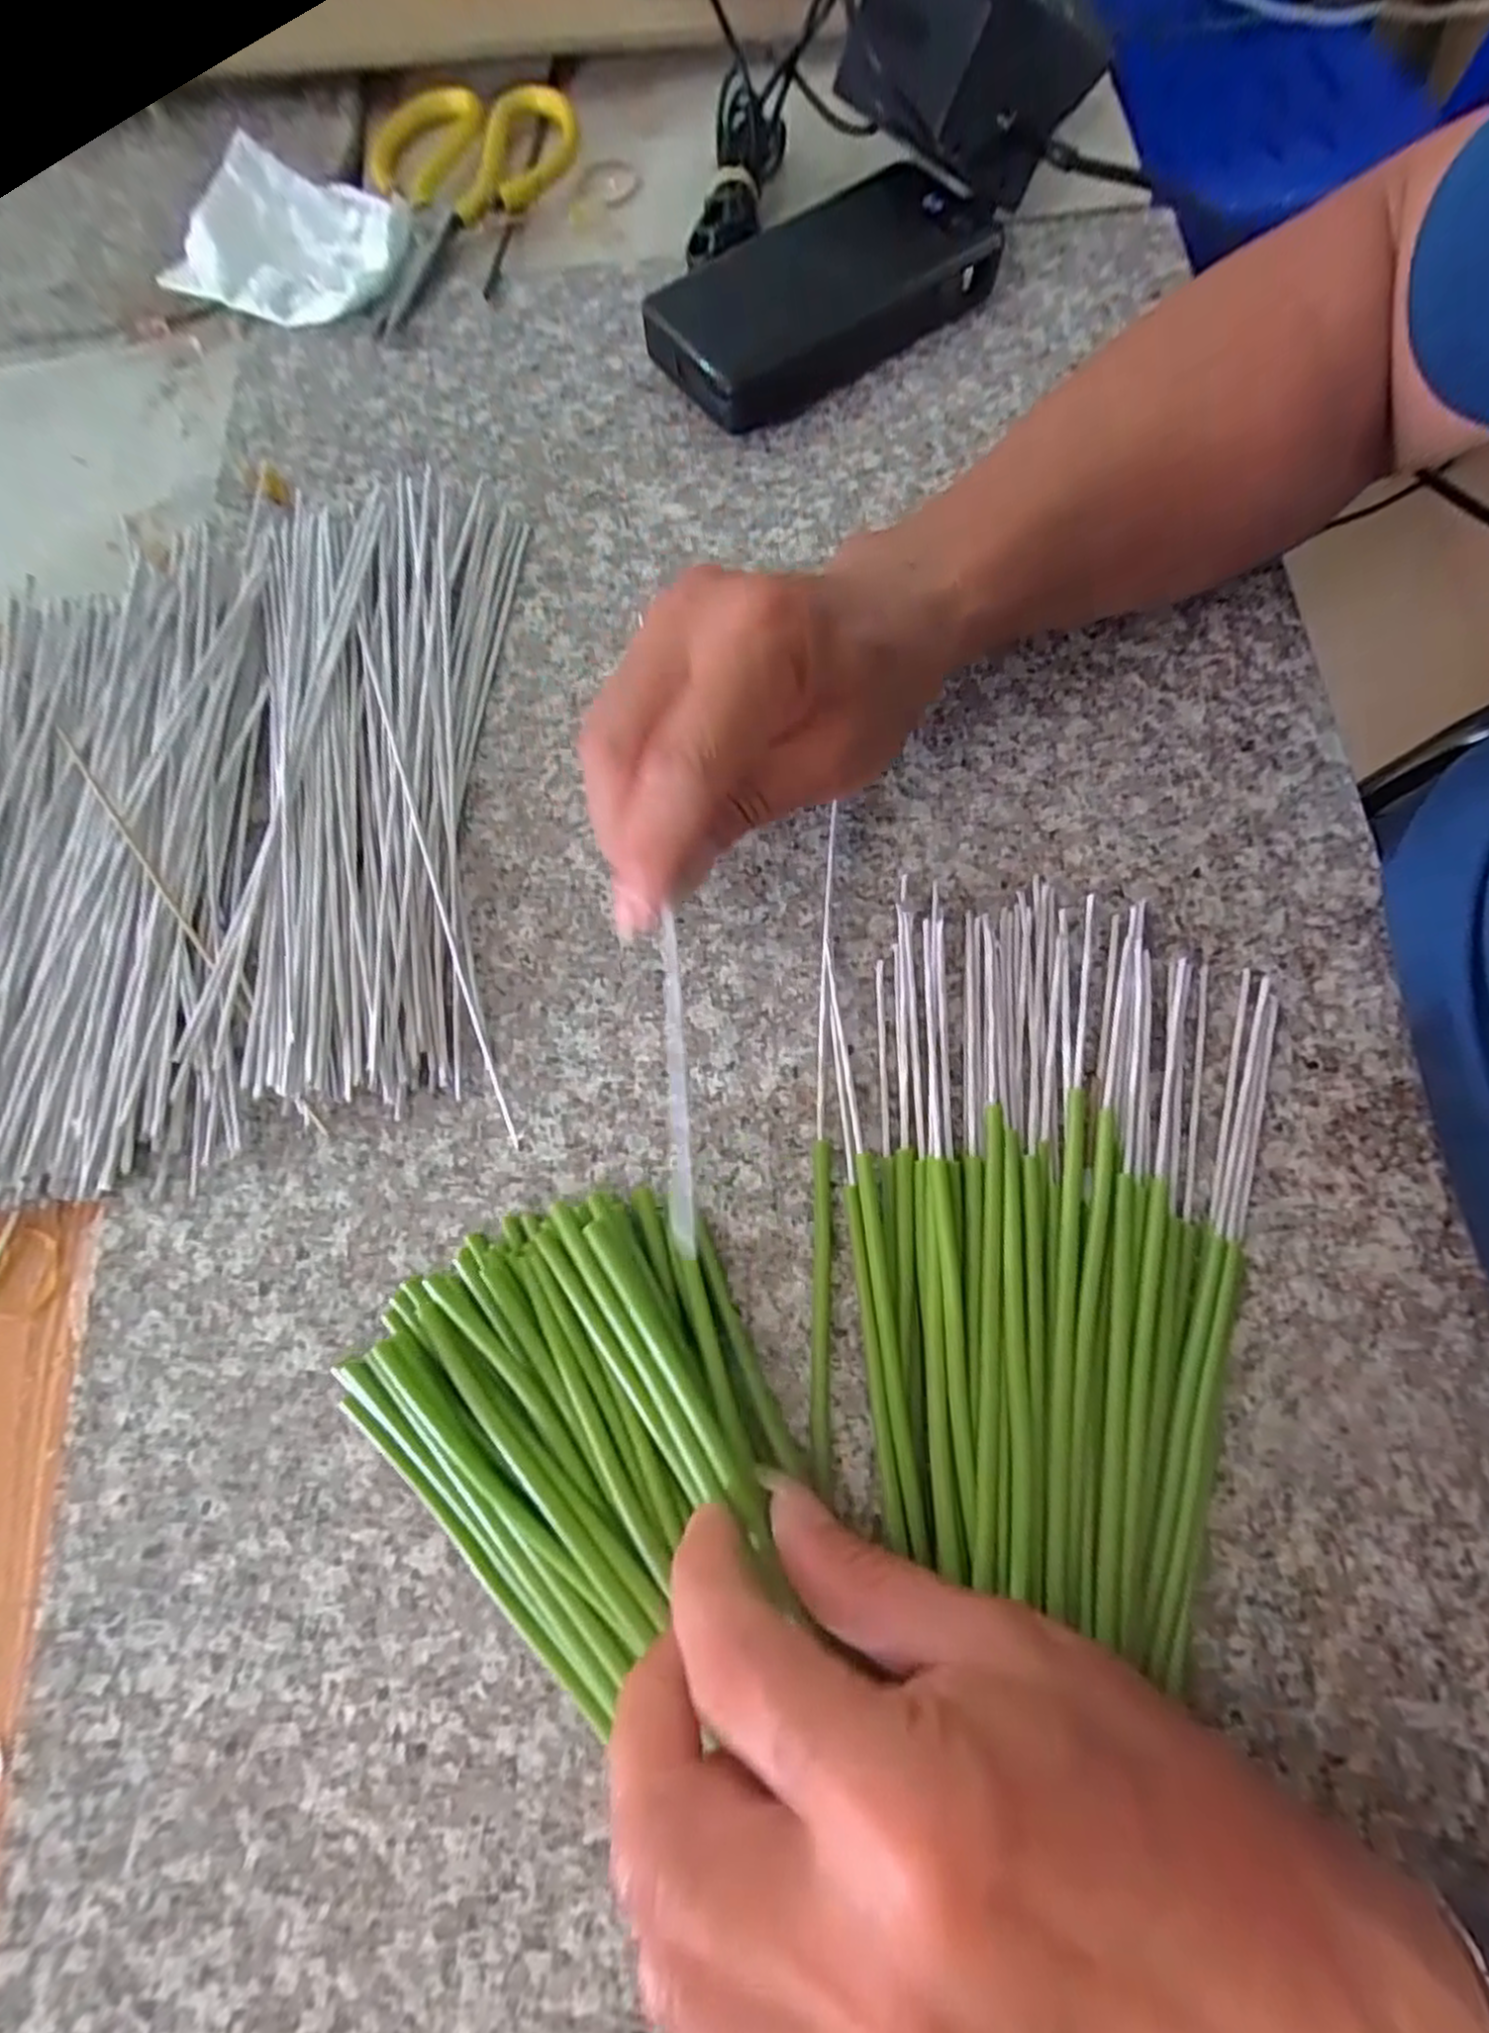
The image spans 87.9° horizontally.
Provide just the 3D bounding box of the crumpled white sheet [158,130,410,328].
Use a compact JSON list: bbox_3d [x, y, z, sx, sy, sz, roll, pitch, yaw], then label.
[{"bbox_3d":[-0.219,-0.382,0.379,0.115,0.014,0.093,16,77,5],"label":"crumpled white sheet"}]

